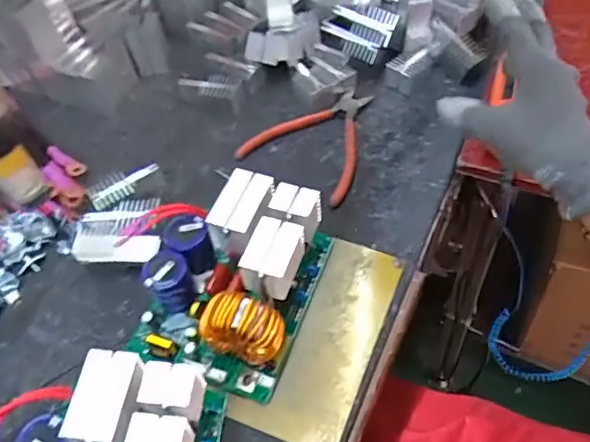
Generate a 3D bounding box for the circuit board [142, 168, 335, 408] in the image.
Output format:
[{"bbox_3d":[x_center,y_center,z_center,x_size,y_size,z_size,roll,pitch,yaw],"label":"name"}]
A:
[{"bbox_3d":[-0.051,0.039,0.429,0.117,0.069,0.142,14,57,16],"label":"circuit board"}]

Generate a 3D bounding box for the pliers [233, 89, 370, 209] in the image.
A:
[{"bbox_3d":[0.031,-0.083,0.549,0.116,0.015,0.136,28,62,24],"label":"pliers"}]

